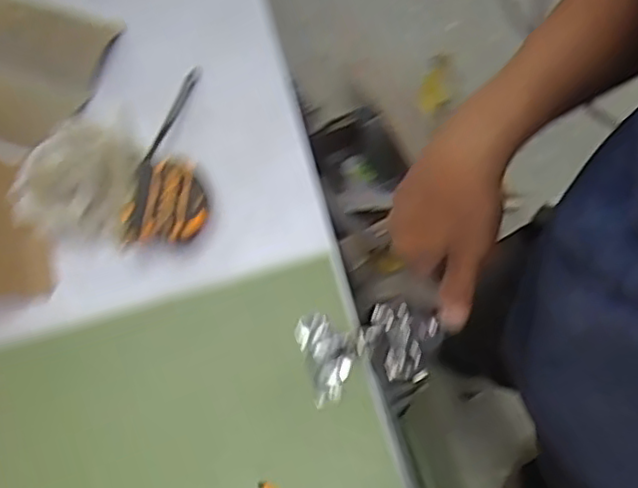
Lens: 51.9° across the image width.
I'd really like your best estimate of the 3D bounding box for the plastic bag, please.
[{"bbox_3d":[-0.191,-0.056,0.517,0.094,0.039,0.103,6,76,2],"label":"plastic bag"}]

